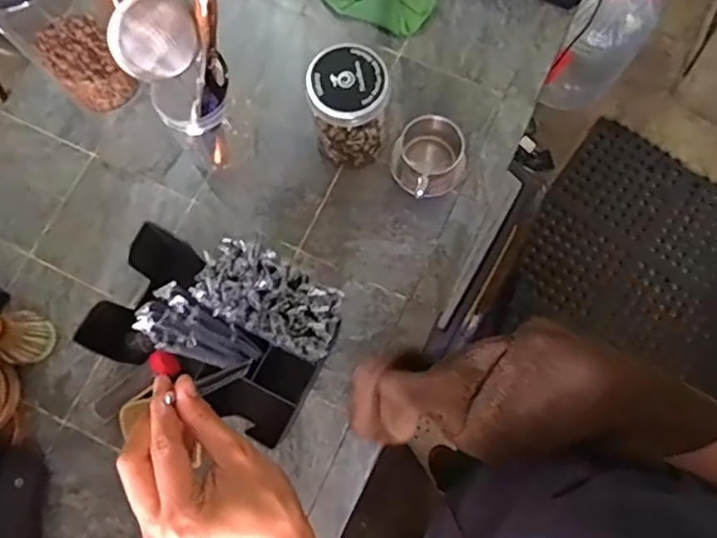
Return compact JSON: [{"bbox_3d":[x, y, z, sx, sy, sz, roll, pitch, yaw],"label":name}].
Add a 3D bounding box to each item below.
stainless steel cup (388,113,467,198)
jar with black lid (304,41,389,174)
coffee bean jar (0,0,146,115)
[{"bbox_3d":[0.086,-0.136,0.684,0.091,0.056,0.083,0,77,2],"label":"stainless steel cup"},{"bbox_3d":[-0.011,-0.183,0.660,0.085,0.130,0.084,0,77,2],"label":"jar with black lid"},{"bbox_3d":[-0.342,-0.283,0.638,0.107,0.222,0.108,-42,79,-8],"label":"coffee bean jar"}]

